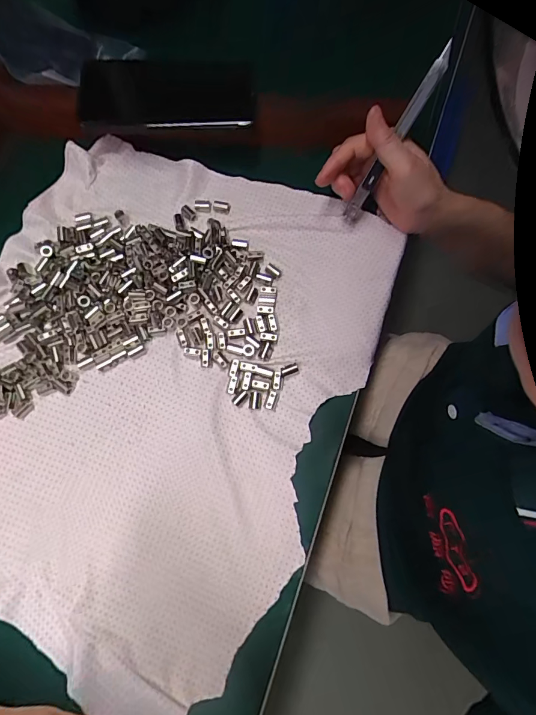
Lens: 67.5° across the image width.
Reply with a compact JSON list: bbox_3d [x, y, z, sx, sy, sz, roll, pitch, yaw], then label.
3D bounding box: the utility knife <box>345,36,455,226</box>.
[{"bbox_3d":[0.100,-0.172,0.326,0.011,0.141,0.016,38,40,8],"label":"utility knife"}]

